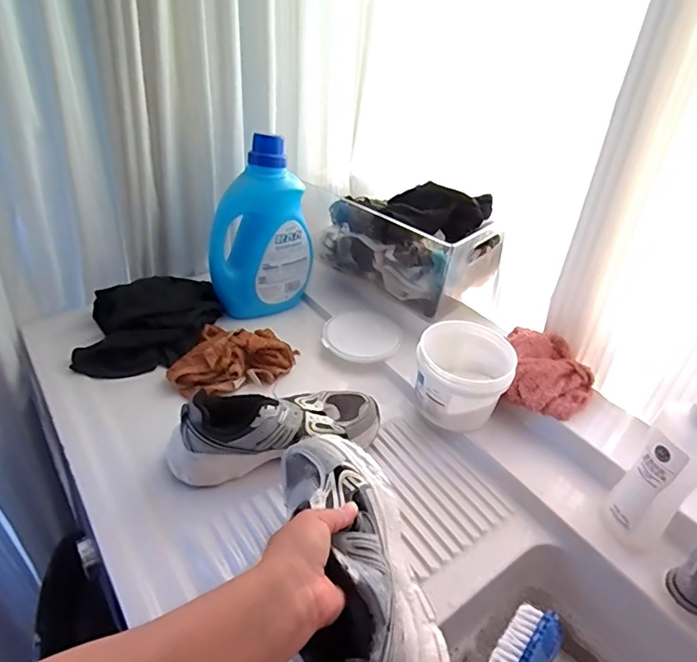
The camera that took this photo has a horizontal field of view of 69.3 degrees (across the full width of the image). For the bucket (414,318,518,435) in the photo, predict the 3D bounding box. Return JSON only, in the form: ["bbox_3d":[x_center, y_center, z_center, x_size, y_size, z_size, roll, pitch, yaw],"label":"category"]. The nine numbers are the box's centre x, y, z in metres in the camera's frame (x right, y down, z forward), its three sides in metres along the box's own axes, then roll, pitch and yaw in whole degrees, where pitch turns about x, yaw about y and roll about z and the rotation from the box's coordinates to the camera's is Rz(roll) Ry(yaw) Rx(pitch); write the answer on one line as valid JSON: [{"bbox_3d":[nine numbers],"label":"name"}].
[{"bbox_3d":[0.151,0.062,0.674,0.120,0.091,0.124,2,38,-2],"label":"bucket"}]

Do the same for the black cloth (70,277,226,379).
[{"bbox_3d":[-0.295,-0.012,0.749,0.206,0.061,0.156,-9,40,-16],"label":"black cloth"}]

